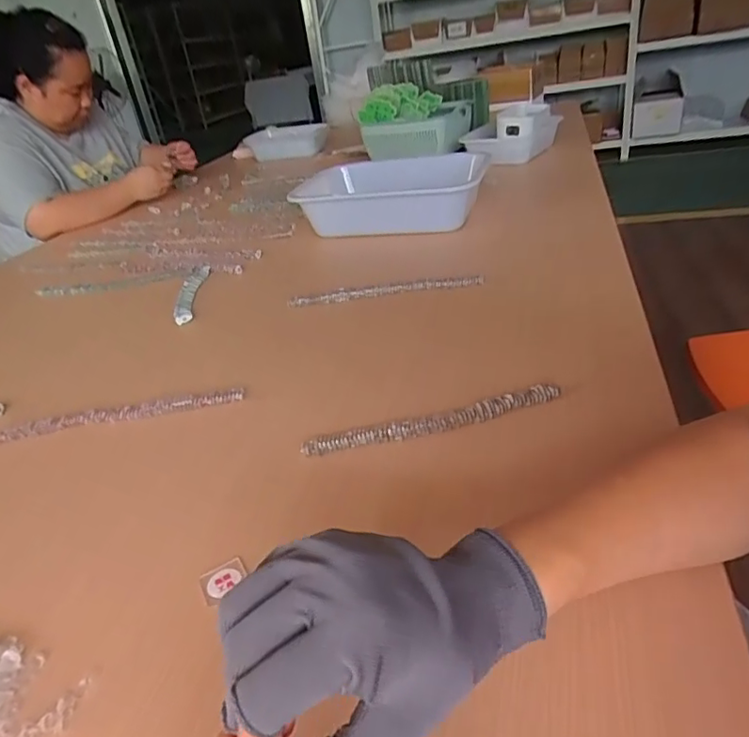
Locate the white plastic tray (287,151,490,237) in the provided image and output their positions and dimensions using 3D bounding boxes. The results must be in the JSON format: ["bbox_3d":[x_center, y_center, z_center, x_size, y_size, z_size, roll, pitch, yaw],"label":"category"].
[{"bbox_3d":[0.038,-0.316,1.012,0.310,0.092,0.255,0,32,18],"label":"white plastic tray"}]

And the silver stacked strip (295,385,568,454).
[{"bbox_3d":[0.051,0.044,0.487,0.226,0.015,0.017,-12,30,-3],"label":"silver stacked strip"}]

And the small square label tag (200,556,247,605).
[{"bbox_3d":[-0.102,0.143,0.378,0.029,0.004,0.029,-24,33,-22],"label":"small square label tag"}]

